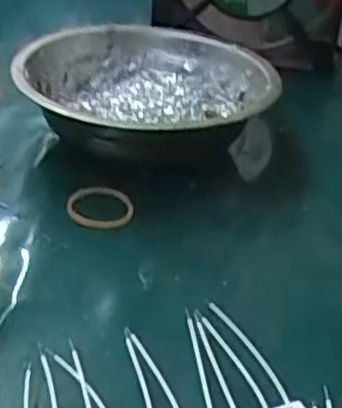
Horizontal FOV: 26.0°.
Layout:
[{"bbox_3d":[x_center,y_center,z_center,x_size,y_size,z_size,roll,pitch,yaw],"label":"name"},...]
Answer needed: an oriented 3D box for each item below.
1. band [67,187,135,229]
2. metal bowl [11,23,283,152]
[{"bbox_3d":[-0.031,0.002,0.327,0.030,0.005,0.031,9,31,4],"label":"band"},{"bbox_3d":[-0.014,-0.051,0.380,0.124,0.043,0.128,5,31,-3],"label":"metal bowl"}]

